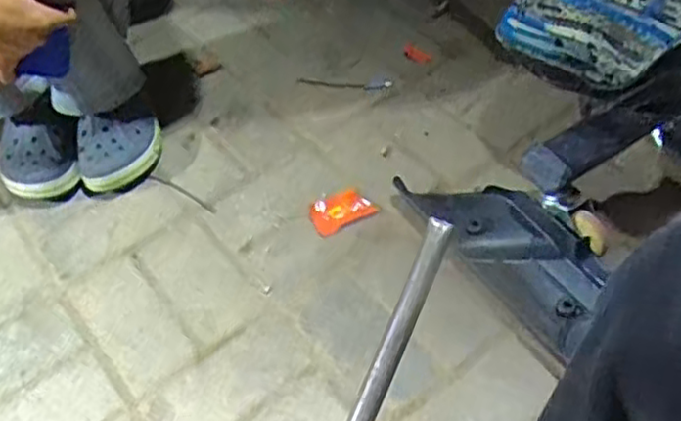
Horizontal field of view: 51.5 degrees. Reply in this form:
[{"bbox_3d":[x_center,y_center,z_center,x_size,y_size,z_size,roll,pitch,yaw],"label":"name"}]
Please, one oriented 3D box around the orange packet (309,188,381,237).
[{"bbox_3d":[0.000,-0.001,0.948,0.084,0.020,0.058,-19,53,-12],"label":"orange packet"}]

